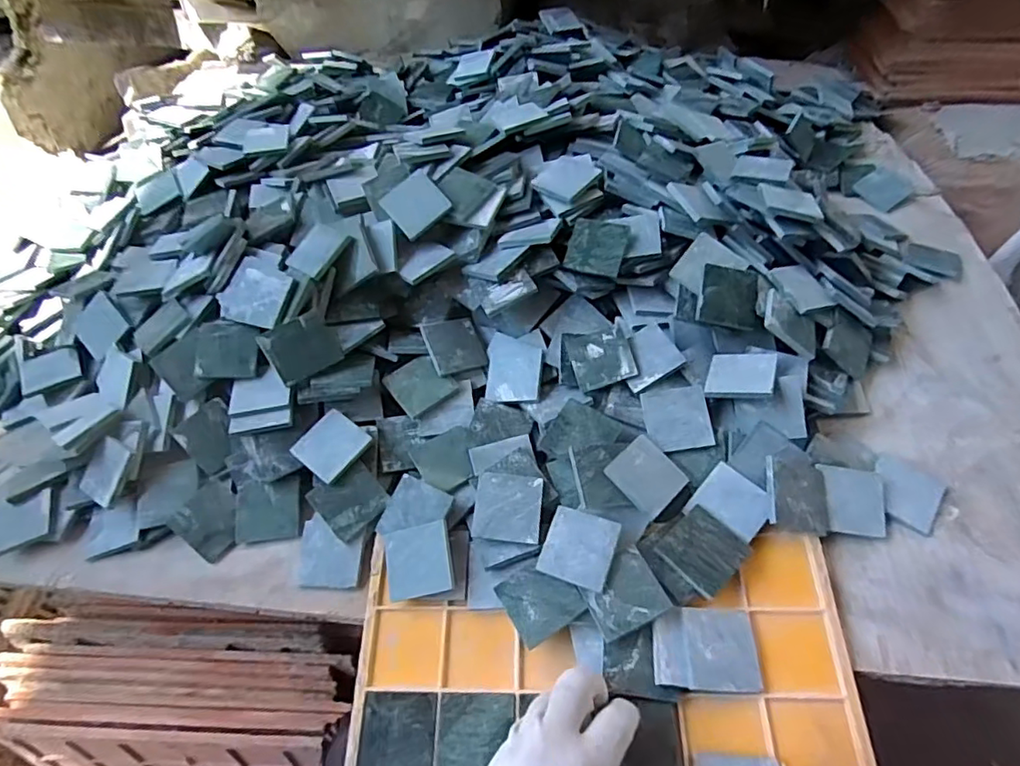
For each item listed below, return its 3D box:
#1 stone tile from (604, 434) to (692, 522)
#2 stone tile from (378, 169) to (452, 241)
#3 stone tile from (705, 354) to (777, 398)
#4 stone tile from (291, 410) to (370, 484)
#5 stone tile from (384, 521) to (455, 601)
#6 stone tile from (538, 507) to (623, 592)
[{"bbox_3d":[0.104,0.070,0.437,0.051,0.004,0.050,-36,67,-28],"label":"stone tile"},{"bbox_3d":[-0.084,-0.160,0.516,0.050,0.004,0.048,-41,84,-2],"label":"stone tile"},{"bbox_3d":[0.184,-0.007,0.461,0.049,0.006,0.051,-2,38,32],"label":"stone tile"},{"bbox_3d":[-0.143,0.050,0.464,0.048,0.004,0.049,34,68,20],"label":"stone tile"},{"bbox_3d":[-0.066,0.128,0.416,0.051,0.004,0.048,-17,69,18],"label":"stone tile"},{"bbox_3d":[0.049,0.117,0.411,0.049,0.004,0.048,13,72,25],"label":"stone tile"}]

